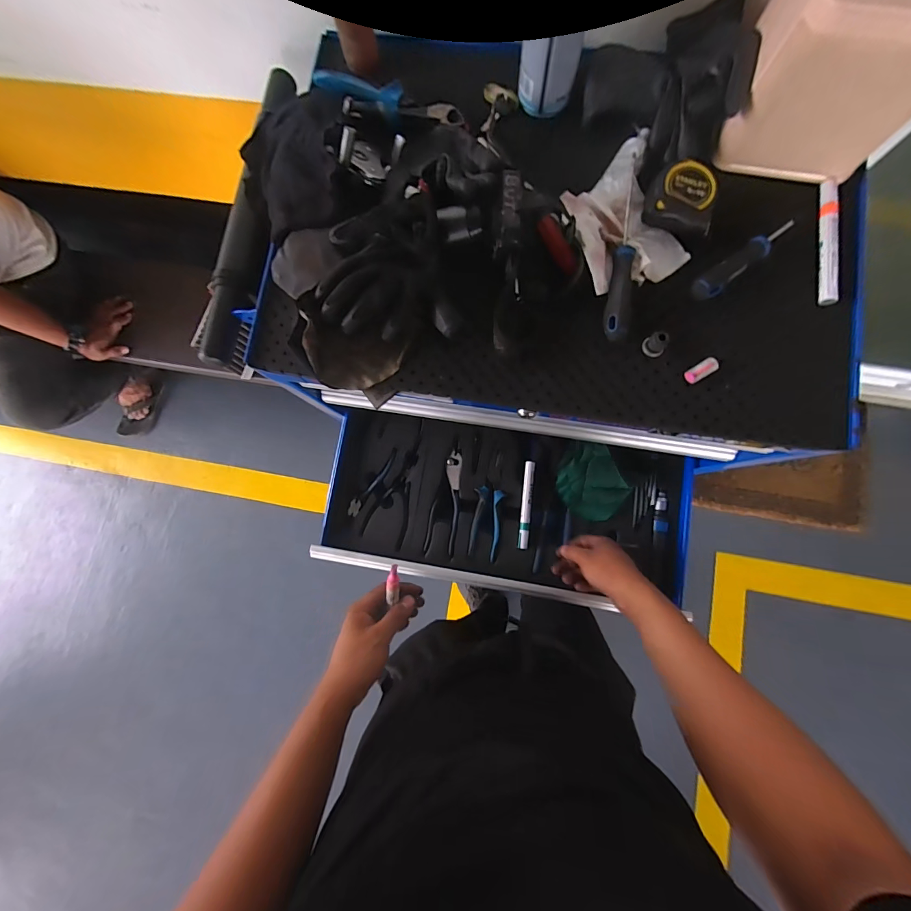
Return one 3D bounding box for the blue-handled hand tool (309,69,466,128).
[{"bbox_3d":[-0.083,-0.411,0.452,0.187,0.018,0.043,27,85,7],"label":"blue-handled hand tool"}]

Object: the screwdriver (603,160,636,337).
[{"bbox_3d":[0.185,-0.221,0.425,0.025,0.022,0.187,6,83,4],"label":"screwdriver"}]

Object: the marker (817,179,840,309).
[{"bbox_3d":[0.411,-0.236,0.426,0.015,0.017,0.143,7,83,4],"label":"marker"}]

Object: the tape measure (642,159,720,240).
[{"bbox_3d":[0.244,-0.276,0.414,0.071,0.030,0.057,22,84,6],"label":"tape measure"}]

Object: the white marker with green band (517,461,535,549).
[{"bbox_3d":[0.118,0.081,0.641,0.016,0.014,0.142,7,83,4],"label":"white marker with green band"}]

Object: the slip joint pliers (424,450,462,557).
[{"bbox_3d":[-0.015,0.079,0.658,0.049,0.017,0.170,9,83,5],"label":"slip joint pliers"}]

